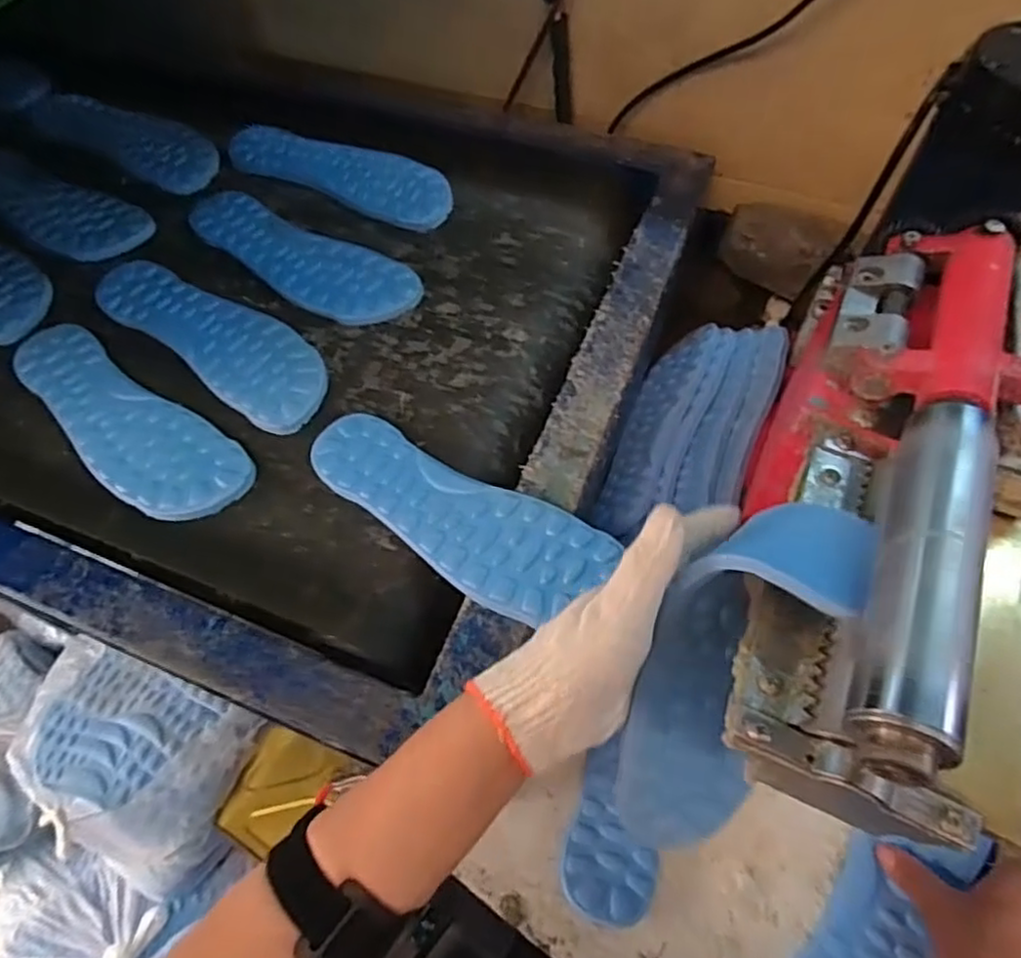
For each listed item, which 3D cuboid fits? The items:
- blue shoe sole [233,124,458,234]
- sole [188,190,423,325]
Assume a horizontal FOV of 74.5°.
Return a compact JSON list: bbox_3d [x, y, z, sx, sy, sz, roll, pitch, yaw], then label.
[{"bbox_3d":[-0.166,-0.302,0.651,0.249,0.007,0.075,26,65,16],"label":"blue shoe sole"},{"bbox_3d":[-0.193,-0.200,0.590,0.251,0.015,0.074,30,66,18],"label":"sole"}]

